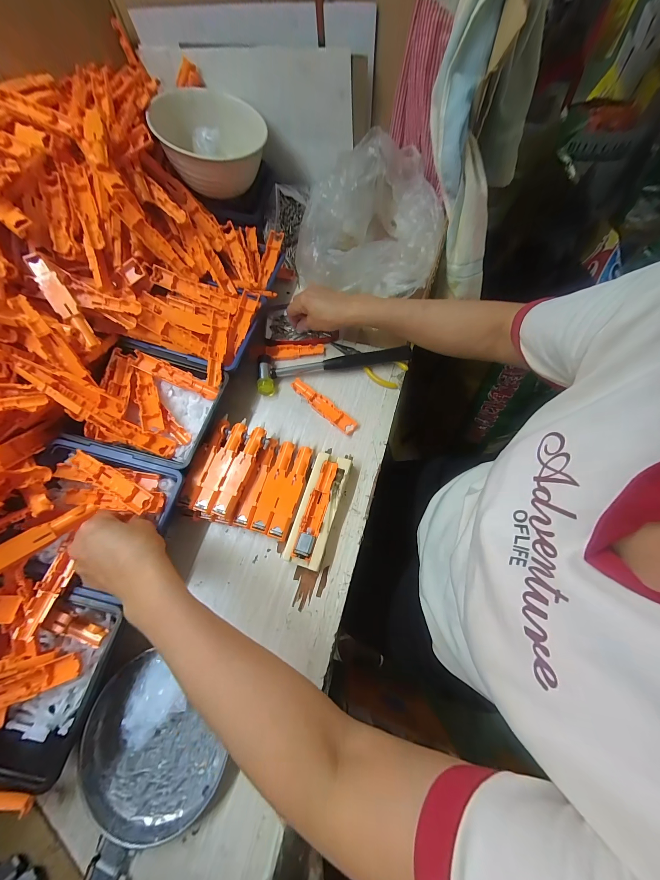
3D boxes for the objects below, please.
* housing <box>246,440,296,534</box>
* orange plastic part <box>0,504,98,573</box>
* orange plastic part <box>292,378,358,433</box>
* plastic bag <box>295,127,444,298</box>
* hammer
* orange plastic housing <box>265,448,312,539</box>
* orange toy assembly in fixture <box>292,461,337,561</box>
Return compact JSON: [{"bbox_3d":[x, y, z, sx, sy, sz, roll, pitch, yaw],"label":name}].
[{"bbox_3d":[-0.073,0.060,0.388,0.025,0.023,0.118,16,69,9],"label":"housing"},{"bbox_3d":[-0.293,0.101,0.283,0.020,0.013,0.119,39,48,16],"label":"orange plastic part"},{"bbox_3d":[-0.011,-0.050,0.436,0.119,0.010,0.024,39,74,16],"label":"orange plastic part"},{"bbox_3d":[0.056,-0.342,0.467,0.203,0.132,0.185,0,67,2],"label":"plastic bag"},{"bbox_3d":[0.008,-0.115,0.453,0.234,0.020,0.061,-8,67,-1],"label":"hammer"},{"bbox_3d":[-0.049,0.068,0.383,0.024,0.023,0.119,14,69,8],"label":"orange plastic housing"},{"bbox_3d":[-0.016,0.081,0.360,0.024,0.017,0.121,16,69,9],"label":"orange toy assembly in fixture"}]

